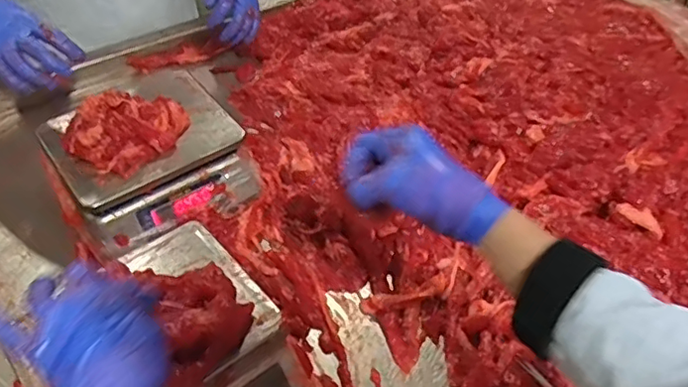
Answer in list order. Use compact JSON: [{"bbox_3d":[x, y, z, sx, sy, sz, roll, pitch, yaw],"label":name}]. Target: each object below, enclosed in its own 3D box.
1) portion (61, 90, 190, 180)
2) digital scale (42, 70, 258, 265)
[{"bbox_3d":[-0.274,-0.083,0.729,0.143,0.068,0.095,-35,57,-28],"label":"portion"},{"bbox_3d":[-0.262,-0.044,0.790,0.235,0.118,0.207,-30,54,-24],"label":"digital scale"}]

